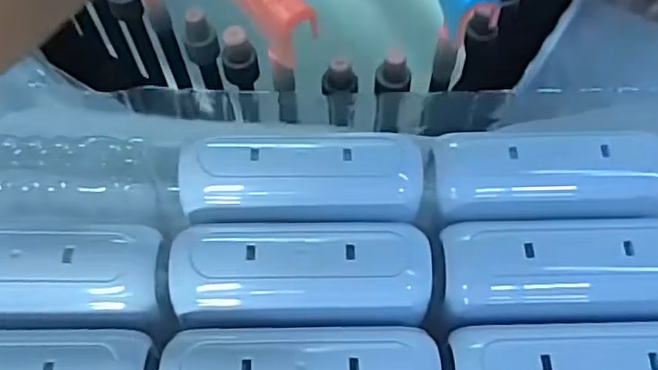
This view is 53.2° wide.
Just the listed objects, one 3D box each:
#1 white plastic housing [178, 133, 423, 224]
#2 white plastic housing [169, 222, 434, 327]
[{"bbox_3d":[-0.008,-0.002,0.204,0.074,0.017,0.023,-3,60,1],"label":"white plastic housing"},{"bbox_3d":[-0.008,0.026,0.193,0.074,0.018,0.027,-3,60,1],"label":"white plastic housing"}]

